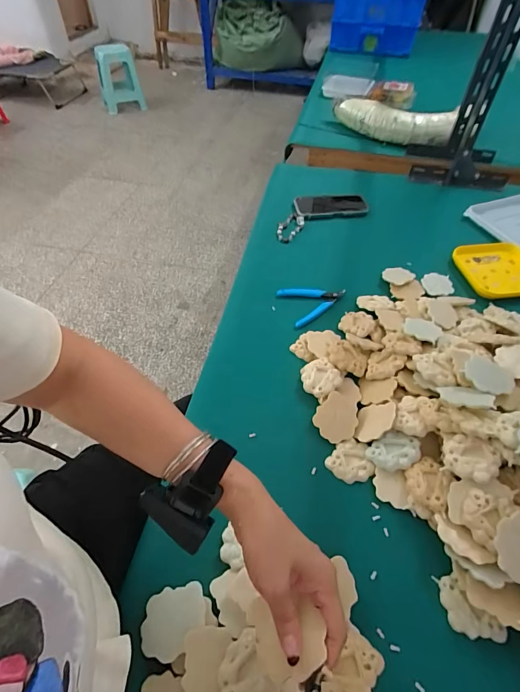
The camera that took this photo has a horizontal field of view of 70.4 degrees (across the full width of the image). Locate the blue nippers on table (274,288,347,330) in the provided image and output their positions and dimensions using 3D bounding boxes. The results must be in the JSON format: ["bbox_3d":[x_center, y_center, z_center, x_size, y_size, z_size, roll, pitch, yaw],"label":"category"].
[{"bbox_3d":[0.100,-0.085,0.677,0.116,0.007,0.089,-19,53,-15],"label":"blue nippers on table"}]

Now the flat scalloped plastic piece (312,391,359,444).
[{"bbox_3d":[0.108,0.098,0.516,0.056,0.014,0.068,22,54,17],"label":"flat scalloped plastic piece"}]

